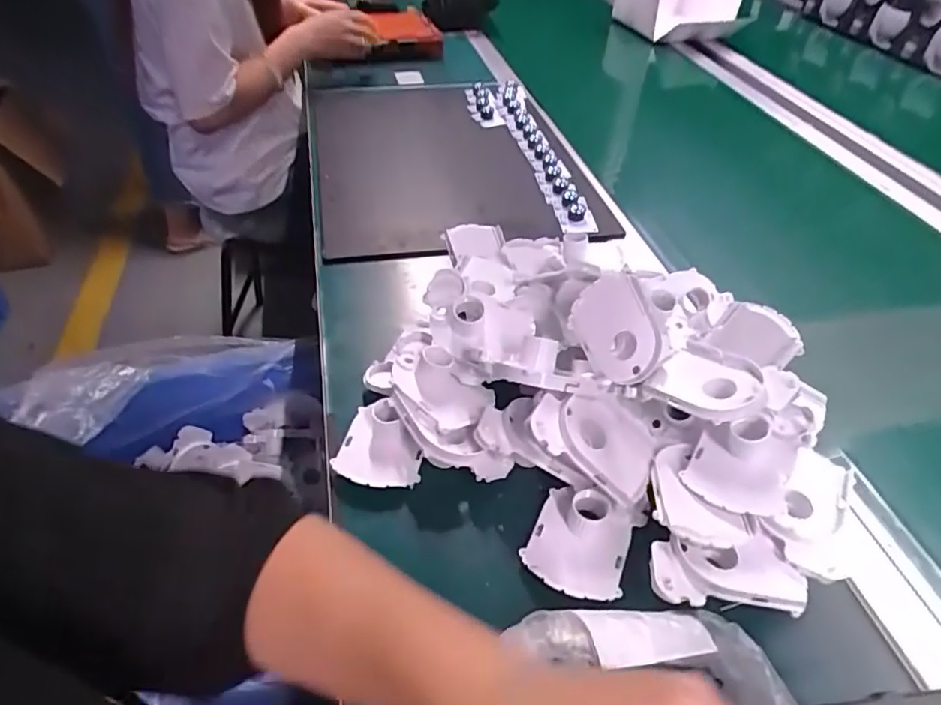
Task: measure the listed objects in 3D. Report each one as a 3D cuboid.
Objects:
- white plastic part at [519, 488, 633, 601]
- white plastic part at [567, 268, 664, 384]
[{"bbox_3d":[0.078,0.130,0.415,0.068,0.029,0.073,22,47,18],"label":"white plastic part"},{"bbox_3d":[0.120,-0.018,0.480,0.061,0.088,0.013,-31,15,9],"label":"white plastic part"}]

